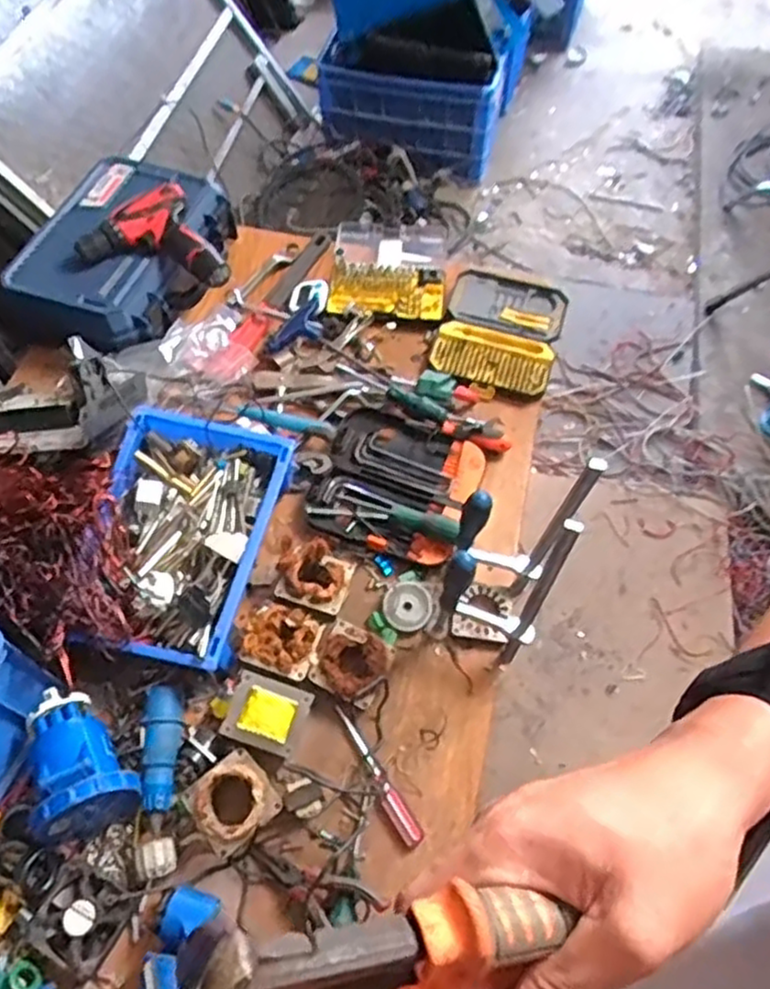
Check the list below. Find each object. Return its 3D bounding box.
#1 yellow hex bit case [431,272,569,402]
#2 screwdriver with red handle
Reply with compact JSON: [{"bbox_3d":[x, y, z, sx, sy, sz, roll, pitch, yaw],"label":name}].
[{"bbox_3d":[0.183,-0.253,1.130,0.185,0.051,0.254,16,61,10],"label":"yellow hex bit case"},{"bbox_3d":[-0.015,0.318,0.794,0.026,0.030,0.168,-31,64,-17],"label":"screwdriver with red handle"}]

